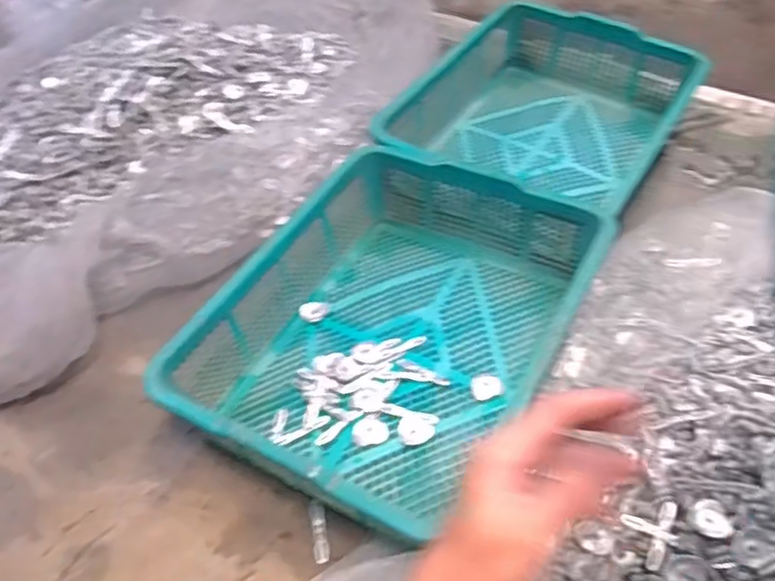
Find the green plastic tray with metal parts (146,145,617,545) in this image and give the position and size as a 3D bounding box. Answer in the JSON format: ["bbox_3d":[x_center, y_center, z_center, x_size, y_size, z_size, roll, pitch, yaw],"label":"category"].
[{"bbox_3d":[0.012,0.033,0.824,0.362,0.133,0.486,25,55,20],"label":"green plastic tray with metal parts"}]

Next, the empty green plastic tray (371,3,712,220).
[{"bbox_3d":[0.250,-0.273,1.099,0.384,0.131,0.481,26,56,21],"label":"empty green plastic tray"}]

